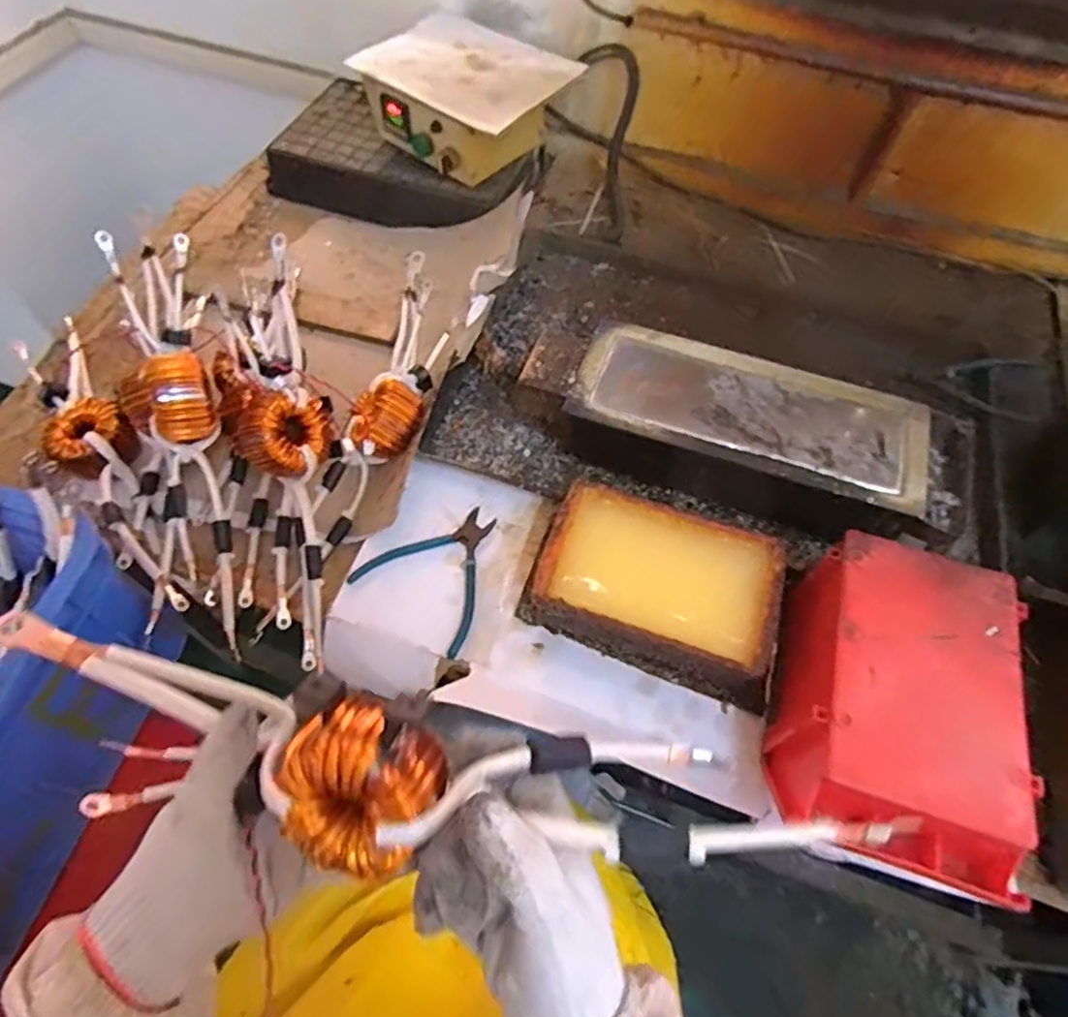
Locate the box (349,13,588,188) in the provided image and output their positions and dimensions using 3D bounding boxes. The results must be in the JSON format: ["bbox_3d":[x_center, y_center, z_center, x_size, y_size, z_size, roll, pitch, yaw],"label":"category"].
[{"bbox_3d":[-0.088,-0.547,0.866,0.239,0.113,0.191,33,63,16],"label":"box"}]

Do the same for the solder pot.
[{"bbox_3d":[0.231,-0.070,0.659,0.391,0.080,0.154,18,60,9],"label":"solder pot"}]

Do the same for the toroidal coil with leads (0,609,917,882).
[{"bbox_3d":[-0.064,0.129,0.314,0.439,0.051,0.085,8,59,6],"label":"toroidal coil with leads"}]

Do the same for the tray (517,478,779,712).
[{"bbox_3d":[0.112,0.071,0.585,0.223,0.065,0.137,18,60,8],"label":"tray"}]

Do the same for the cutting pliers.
[{"bbox_3d":[-0.085,0.054,0.619,0.125,0.008,0.133,32,63,16],"label":"cutting pliers"}]

